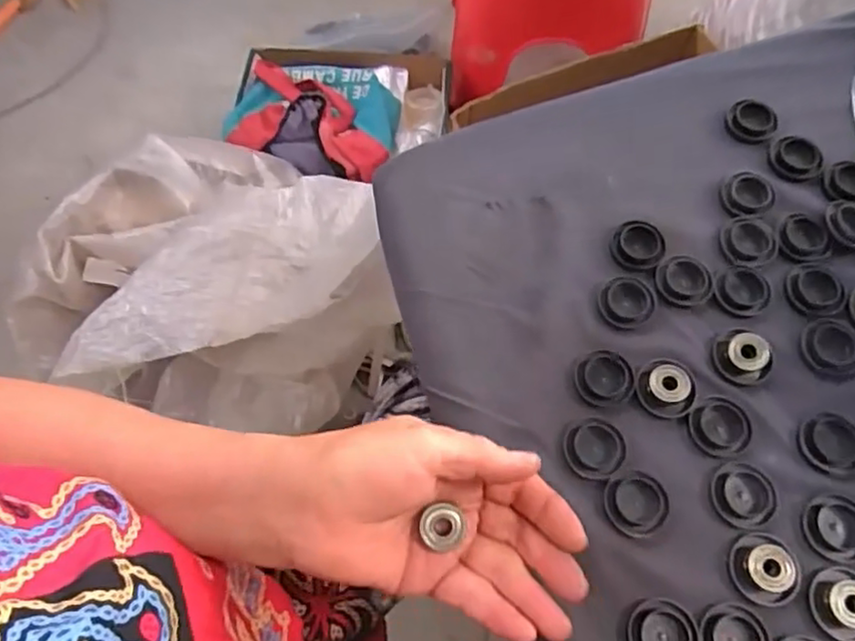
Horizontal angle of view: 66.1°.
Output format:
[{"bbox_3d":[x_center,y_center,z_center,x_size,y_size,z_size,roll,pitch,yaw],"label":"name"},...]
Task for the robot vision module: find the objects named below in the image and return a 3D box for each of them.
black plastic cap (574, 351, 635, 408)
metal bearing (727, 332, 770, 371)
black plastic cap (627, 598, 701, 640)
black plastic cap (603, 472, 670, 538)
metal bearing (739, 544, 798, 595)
[{"bbox_3d":[0.100,0.033,0.371,0.032,0.004,0.032,0,66,1],"label":"black plastic cap"},{"bbox_3d":[0.181,0.018,0.371,0.022,0.011,0.022,0,66,1],"label":"metal bearing"},{"bbox_3d":[0.115,0.154,0.318,0.032,0.004,0.034,0,66,1],"label":"black plastic cap"},{"bbox_3d":[0.109,0.096,0.343,0.031,0.009,0.032,0,66,1],"label":"black plastic cap"},{"bbox_3d":[0.170,0.124,0.327,0.023,0.012,0.022,0,66,1],"label":"metal bearing"}]

